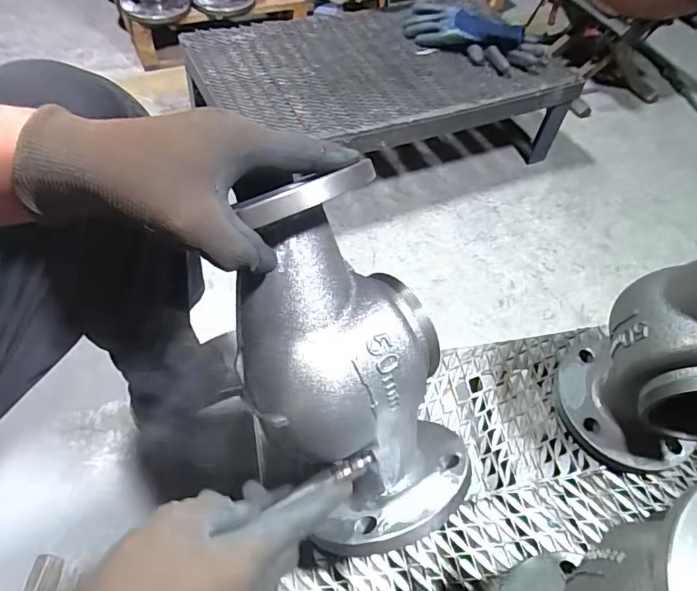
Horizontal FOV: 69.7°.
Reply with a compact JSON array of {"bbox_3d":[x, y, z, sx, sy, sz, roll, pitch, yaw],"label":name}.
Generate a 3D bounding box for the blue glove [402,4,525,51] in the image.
[{"bbox_3d":[0.232,-0.539,1.018,0.233,0.055,0.113,6,53,-1],"label":"blue glove"}]

